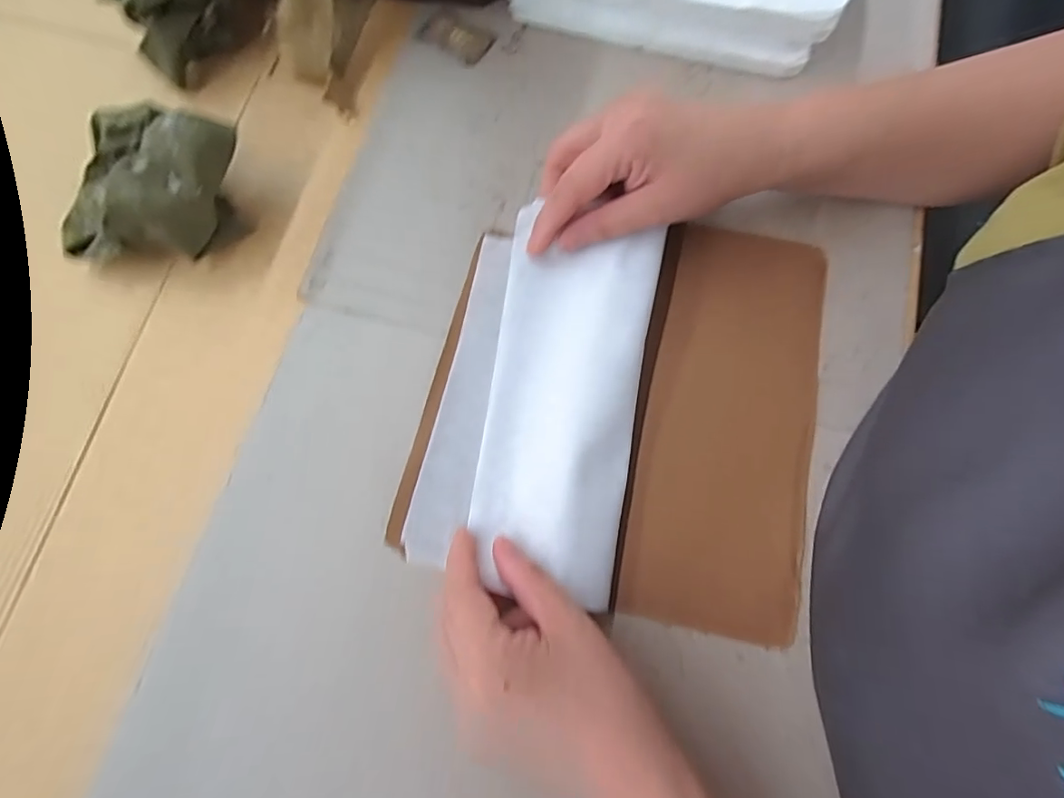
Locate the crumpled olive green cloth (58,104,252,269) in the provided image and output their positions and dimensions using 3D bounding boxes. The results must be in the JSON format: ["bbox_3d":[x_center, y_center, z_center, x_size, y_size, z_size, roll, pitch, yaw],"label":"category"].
[{"bbox_3d":[-0.224,-0.125,0.306,0.094,0.059,0.088,9,75,2],"label":"crumpled olive green cloth"}]

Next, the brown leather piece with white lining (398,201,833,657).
[{"bbox_3d":[0.054,-0.005,0.295,0.215,0.026,0.231,13,75,3],"label":"brown leather piece with white lining"}]

